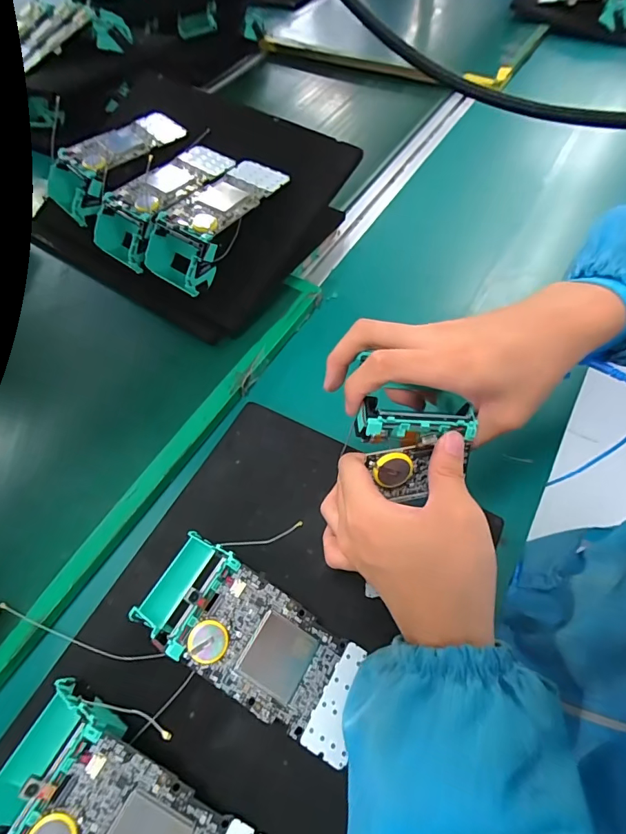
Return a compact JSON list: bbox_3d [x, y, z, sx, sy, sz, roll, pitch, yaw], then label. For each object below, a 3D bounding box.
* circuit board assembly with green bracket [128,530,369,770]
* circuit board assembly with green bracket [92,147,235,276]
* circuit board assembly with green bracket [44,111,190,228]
[{"bbox_3d":[-0.040,0.149,0.285,0.161,0.048,0.074,26,65,17],"label":"circuit board assembly with green bracket"},{"bbox_3d":[-0.163,-0.238,0.475,0.076,0.062,0.160,34,68,20],"label":"circuit board assembly with green bracket"},{"bbox_3d":[-0.232,-0.305,0.508,0.169,0.047,0.074,-35,64,-15],"label":"circuit board assembly with green bracket"}]

